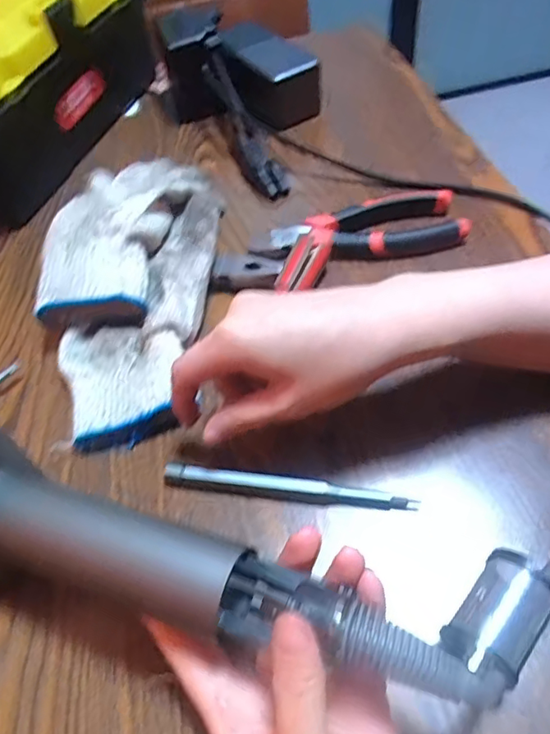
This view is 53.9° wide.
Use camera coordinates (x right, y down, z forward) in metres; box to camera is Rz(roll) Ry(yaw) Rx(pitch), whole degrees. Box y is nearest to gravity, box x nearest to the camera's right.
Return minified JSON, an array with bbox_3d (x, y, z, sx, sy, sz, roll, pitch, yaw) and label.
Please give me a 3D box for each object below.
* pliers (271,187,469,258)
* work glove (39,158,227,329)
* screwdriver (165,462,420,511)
[{"bbox_3d":[0.069,-0.105,0.407,0.139,0.019,0.052,-7,53,1],"label":"pliers"},{"bbox_3d":[-0.113,-0.101,0.400,0.097,0.055,0.181,10,55,13],"label":"work glove"},{"bbox_3d":[0.007,0.064,0.292,0.133,0.011,0.008,5,54,9],"label":"screwdriver"}]

